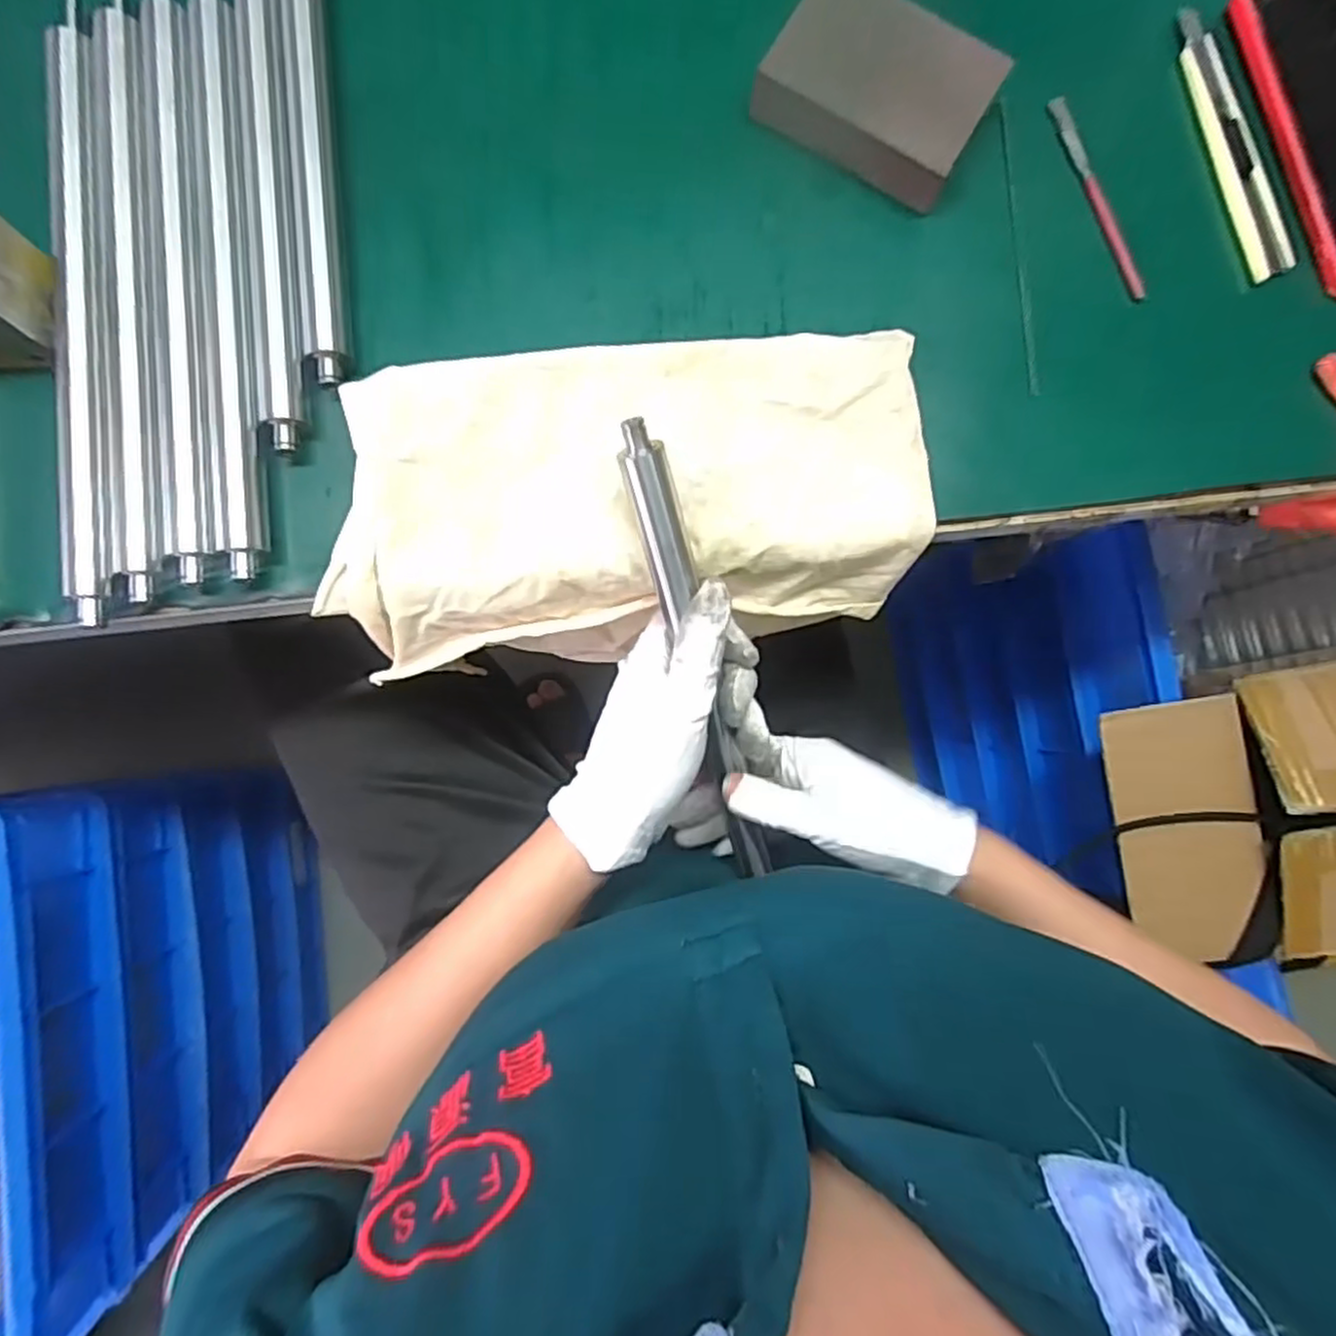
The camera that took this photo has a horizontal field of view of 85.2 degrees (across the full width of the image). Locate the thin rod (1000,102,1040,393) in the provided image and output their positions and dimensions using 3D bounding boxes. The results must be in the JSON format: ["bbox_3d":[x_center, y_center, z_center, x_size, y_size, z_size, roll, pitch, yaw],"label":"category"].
[{"bbox_3d":[0.167,-0.201,0.343,0.004,0.004,0.147,-4,87,-5],"label":"thin rod"}]

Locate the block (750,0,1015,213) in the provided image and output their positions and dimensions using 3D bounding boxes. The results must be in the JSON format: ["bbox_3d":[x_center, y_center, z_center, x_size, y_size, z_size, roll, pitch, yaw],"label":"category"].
[{"bbox_3d":[0.095,-0.263,0.330,0.095,0.028,0.065,27,84,-2],"label":"block"}]

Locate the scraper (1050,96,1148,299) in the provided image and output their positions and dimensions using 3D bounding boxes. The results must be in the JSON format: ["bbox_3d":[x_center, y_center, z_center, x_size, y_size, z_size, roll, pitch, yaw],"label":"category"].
[{"bbox_3d":[0.204,-0.223,0.345,0.010,0.007,0.102,-22,89,-6],"label":"scraper"}]

